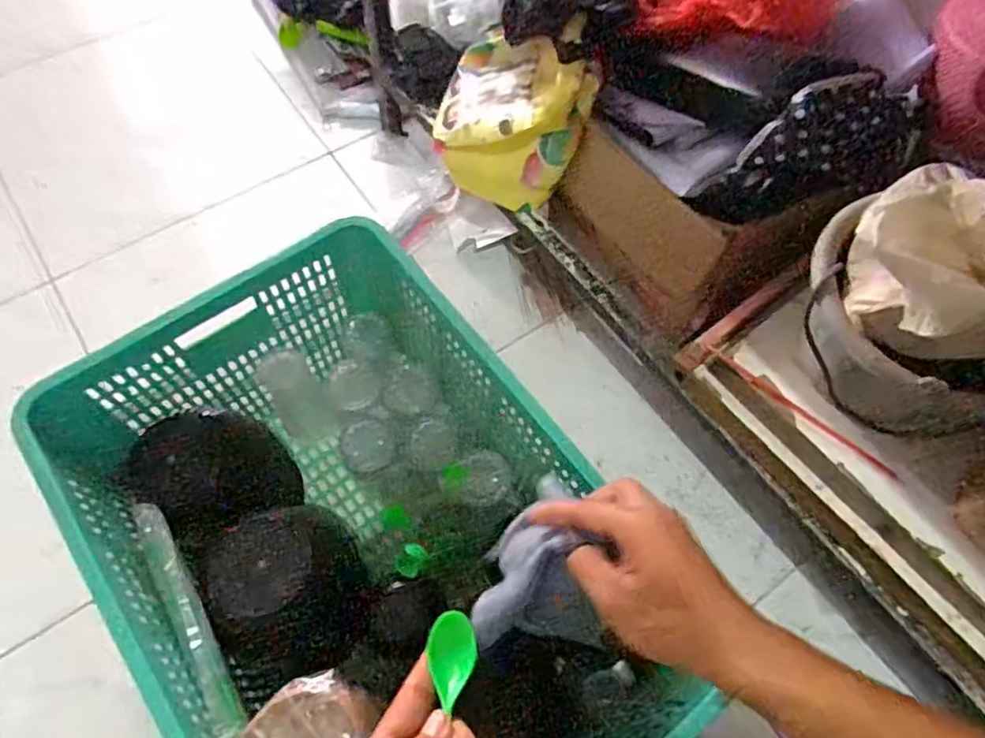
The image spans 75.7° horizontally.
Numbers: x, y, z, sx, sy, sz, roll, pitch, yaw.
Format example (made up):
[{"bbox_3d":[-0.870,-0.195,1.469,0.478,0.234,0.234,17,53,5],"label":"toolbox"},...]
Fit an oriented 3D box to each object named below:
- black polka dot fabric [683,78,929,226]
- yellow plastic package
[{"bbox_3d":[0.357,-0.246,0.730,0.252,0.086,0.093,-24,65,16],"label":"black polka dot fabric"},{"bbox_3d":[0.025,-0.354,0.883,0.209,0.159,0.175,13,65,3],"label":"yellow plastic package"}]

